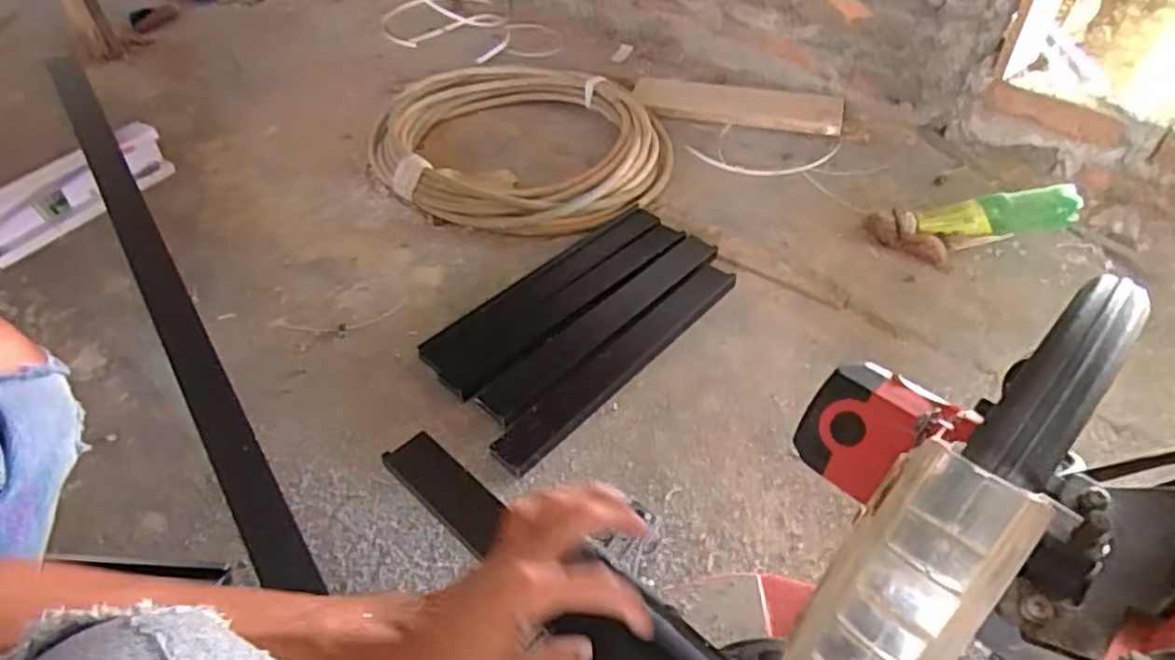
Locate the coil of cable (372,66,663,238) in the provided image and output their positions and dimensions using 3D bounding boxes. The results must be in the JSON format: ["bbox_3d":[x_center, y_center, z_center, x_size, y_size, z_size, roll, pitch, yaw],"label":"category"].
[{"bbox_3d":[-0.113,-0.302,1.122,0.494,0.048,0.404,23,51,21],"label":"coil of cable"}]

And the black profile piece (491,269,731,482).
[{"bbox_3d":[0.045,0.025,0.818,0.051,0.020,0.392,33,55,28],"label":"black profile piece"}]

